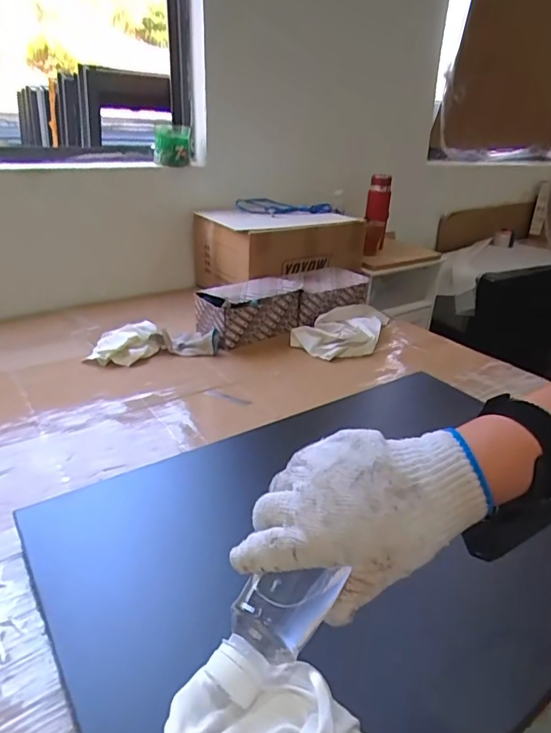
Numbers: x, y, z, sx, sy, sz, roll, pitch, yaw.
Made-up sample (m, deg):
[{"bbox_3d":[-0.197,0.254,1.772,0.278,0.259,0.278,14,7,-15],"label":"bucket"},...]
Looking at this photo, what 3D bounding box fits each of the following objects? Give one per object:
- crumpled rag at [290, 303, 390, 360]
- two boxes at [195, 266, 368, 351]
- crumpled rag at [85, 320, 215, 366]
[{"bbox_3d":[0.179,-0.108,1.291,0.201,0.054,0.335,12,27,20],"label":"crumpled rag"},{"bbox_3d":[0.023,-0.173,1.337,0.505,0.129,0.161,-17,31,-34],"label":"two boxes"},{"bbox_3d":[-0.291,-0.059,1.160,0.291,0.063,0.138,-8,27,-19],"label":"crumpled rag"}]

